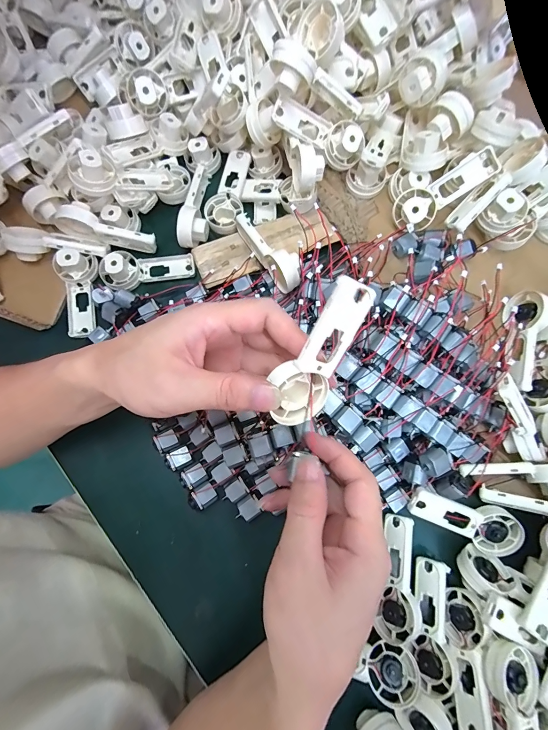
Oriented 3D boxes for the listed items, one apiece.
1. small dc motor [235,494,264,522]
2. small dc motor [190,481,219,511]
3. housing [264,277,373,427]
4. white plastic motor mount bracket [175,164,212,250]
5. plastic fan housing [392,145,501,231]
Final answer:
[{"bbox_3d":[-0.023,0.130,0.299,0.023,0.014,0.019,-32,80,-8],"label":"small dc motor"},{"bbox_3d":[-0.063,0.117,0.294,0.023,0.011,0.019,-34,80,-8],"label":"small dc motor"},{"bbox_3d":[0.023,-0.008,0.197,0.039,0.022,0.094,8,119,-23],"label":"housing"},{"bbox_3d":[-0.082,-0.168,0.348,0.028,0.032,0.092,2,78,-1],"label":"white plastic motor mount bracket"},{"bbox_3d":[0.160,-0.164,0.314,0.092,0.026,0.034,-31,79,13],"label":"plastic fan housing"}]

